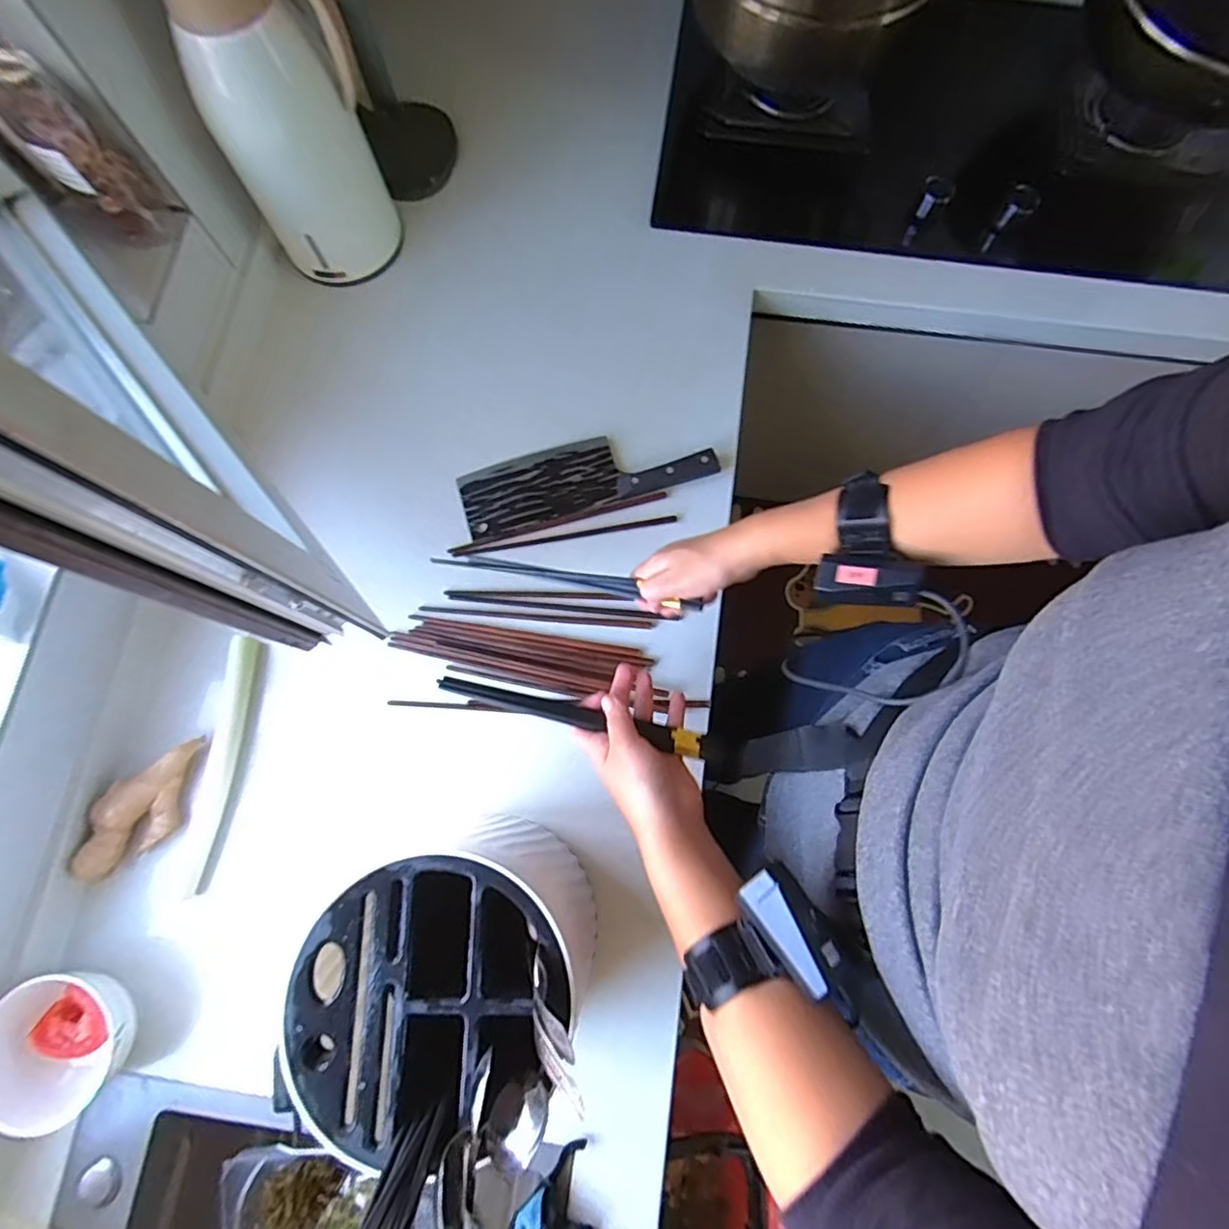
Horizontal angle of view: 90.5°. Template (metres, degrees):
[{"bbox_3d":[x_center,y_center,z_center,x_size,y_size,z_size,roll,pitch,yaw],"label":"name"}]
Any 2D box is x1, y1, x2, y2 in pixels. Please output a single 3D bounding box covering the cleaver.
[{"bbox_3d":[-0.034,-0.159,0.685,0.277,0.024,0.088,-15,77,-3],"label":"cleaver"}]

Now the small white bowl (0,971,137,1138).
[{"bbox_3d":[-0.475,0.368,0.526,0.107,0.064,0.113,-31,79,-7],"label":"small white bowl"}]

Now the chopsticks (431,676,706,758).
[{"bbox_3d":[-0.037,0.082,0.505,0.221,0.013,0.017,13,77,4],"label":"chopsticks"}]

